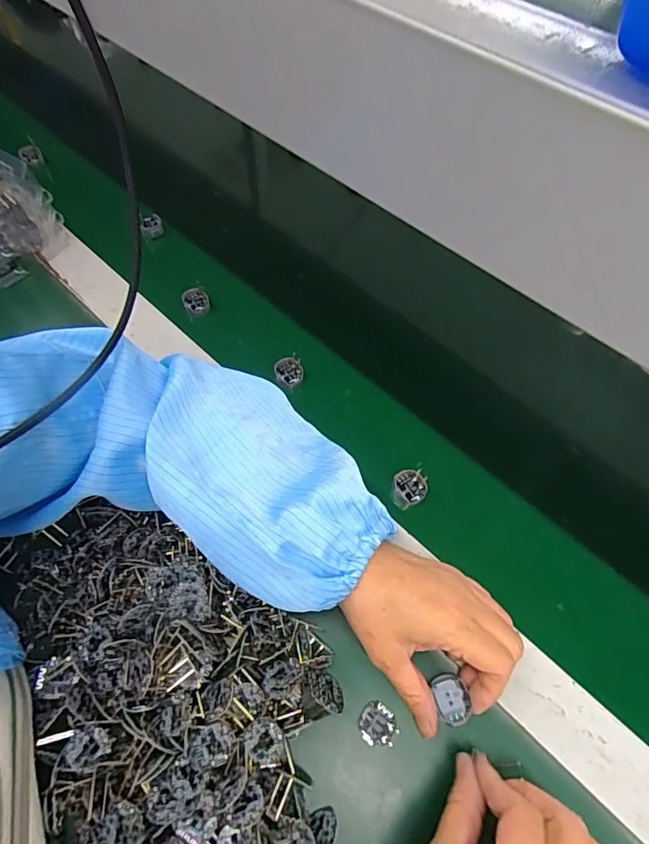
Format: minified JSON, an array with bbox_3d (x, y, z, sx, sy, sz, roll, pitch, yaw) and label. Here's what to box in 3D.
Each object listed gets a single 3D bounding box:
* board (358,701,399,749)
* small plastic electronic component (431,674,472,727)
[{"bbox_3d":[0.035,0.202,0.302,0.024,0.007,0.025,1,62,-1],"label":"board"},{"bbox_3d":[0.085,0.186,0.303,0.021,0.004,0.029,-14,61,-4],"label":"small plastic electronic component"}]

